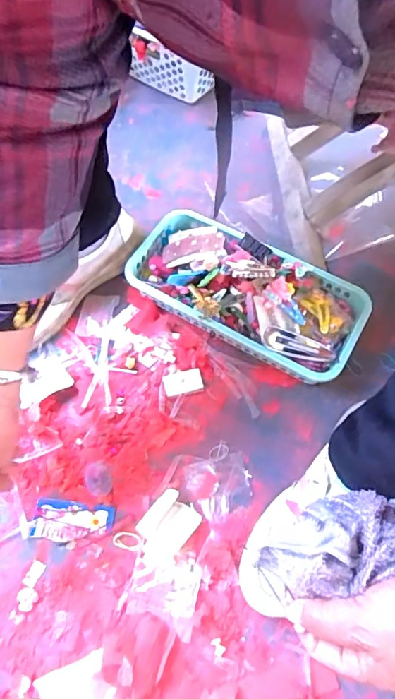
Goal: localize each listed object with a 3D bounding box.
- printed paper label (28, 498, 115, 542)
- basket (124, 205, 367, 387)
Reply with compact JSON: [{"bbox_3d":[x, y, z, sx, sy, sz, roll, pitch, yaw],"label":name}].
[{"bbox_3d":[-0.125,0.171,0.492,0.079,0.004,0.037,5,64,4],"label":"printed paper label"},{"bbox_3d":[0.057,-0.069,0.568,0.267,0.067,0.132,27,68,14],"label":"basket"}]

